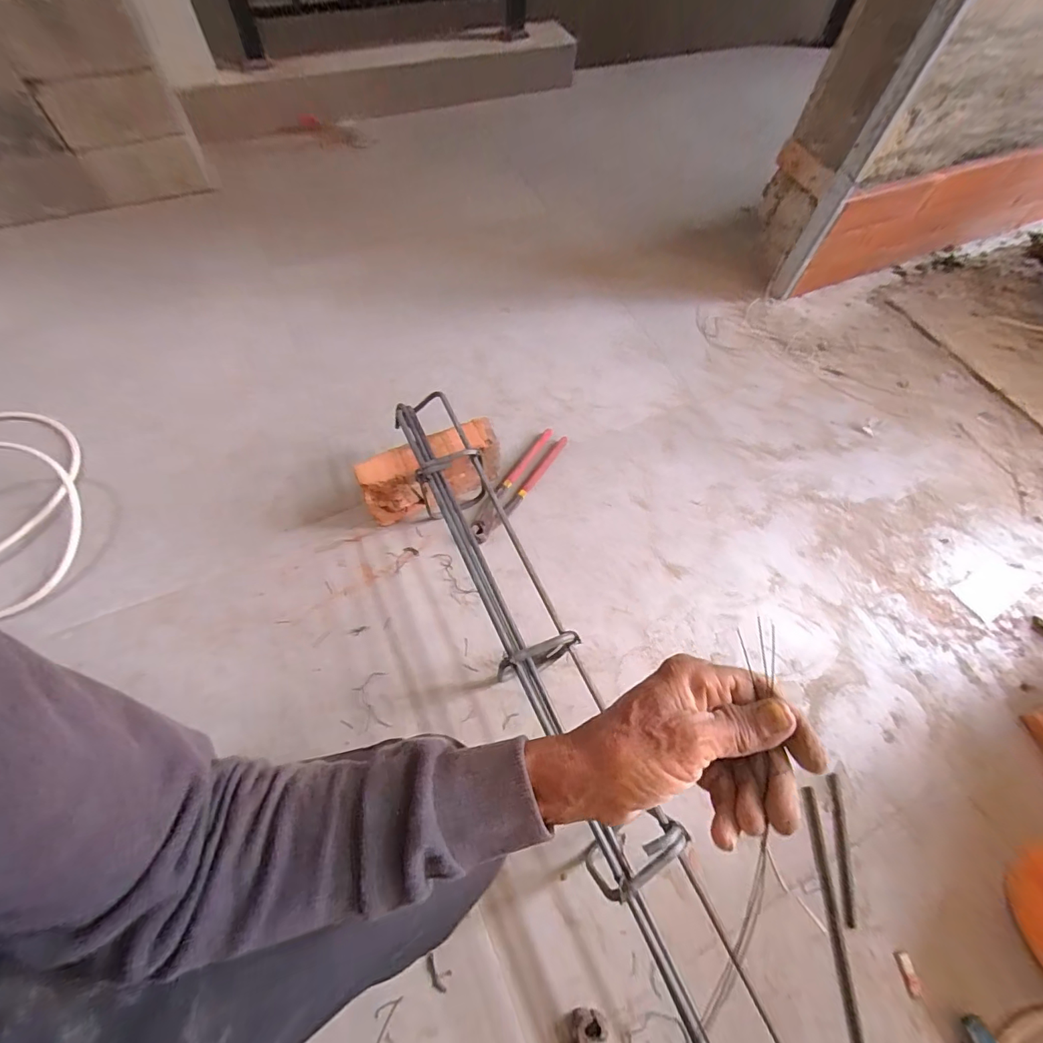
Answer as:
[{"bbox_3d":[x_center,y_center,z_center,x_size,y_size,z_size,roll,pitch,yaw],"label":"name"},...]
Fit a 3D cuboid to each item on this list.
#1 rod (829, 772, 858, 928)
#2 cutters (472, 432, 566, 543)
[{"bbox_3d":[0.352,0.355,0.520,0.014,0.011,0.139,12,62,5],"label":"rod"},{"bbox_3d":[-0.002,-0.060,0.708,0.043,0.014,0.222,31,66,14],"label":"cutters"}]

